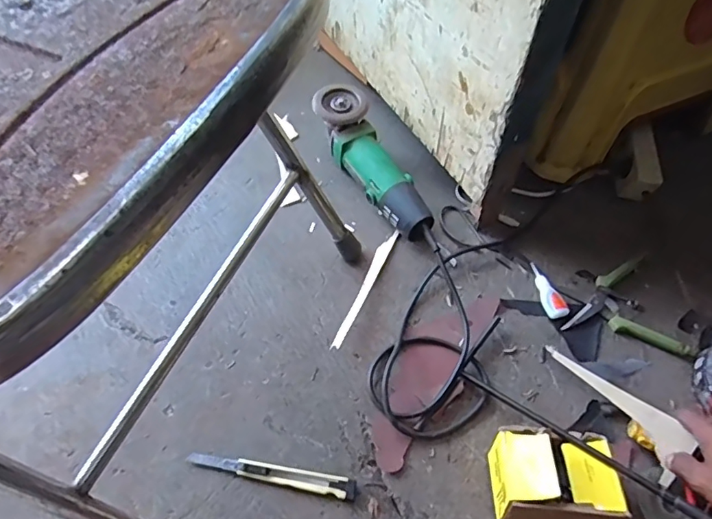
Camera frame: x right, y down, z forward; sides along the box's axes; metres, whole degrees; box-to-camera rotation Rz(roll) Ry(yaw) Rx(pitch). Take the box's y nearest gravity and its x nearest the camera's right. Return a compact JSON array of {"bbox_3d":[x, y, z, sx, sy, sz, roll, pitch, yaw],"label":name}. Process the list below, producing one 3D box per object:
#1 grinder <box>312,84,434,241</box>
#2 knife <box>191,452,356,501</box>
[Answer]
[{"bbox_3d":[0.022,-0.139,0.754,0.078,0.090,0.270,-23,61,-17],"label":"grinder"},{"bbox_3d":[-0.090,0.231,0.555,0.182,0.009,0.020,10,57,3],"label":"knife"}]

